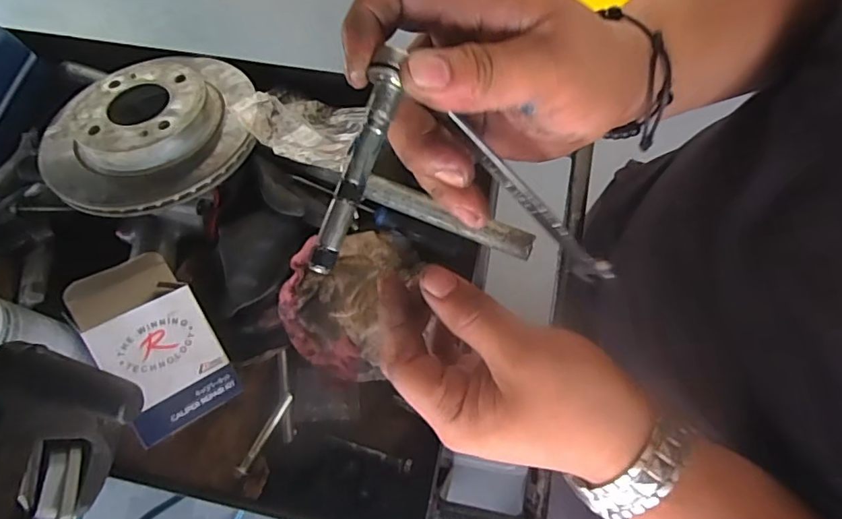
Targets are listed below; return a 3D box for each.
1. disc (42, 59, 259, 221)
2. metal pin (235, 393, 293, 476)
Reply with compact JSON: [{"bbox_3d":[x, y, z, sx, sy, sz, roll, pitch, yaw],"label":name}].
[{"bbox_3d":[-0.283,-0.142,0.554,0.220,0.061,0.215,-38,72,-10],"label":"disc"},{"bbox_3d":[-0.146,0.164,0.500,0.010,0.009,0.083,31,74,11],"label":"metal pin"}]

